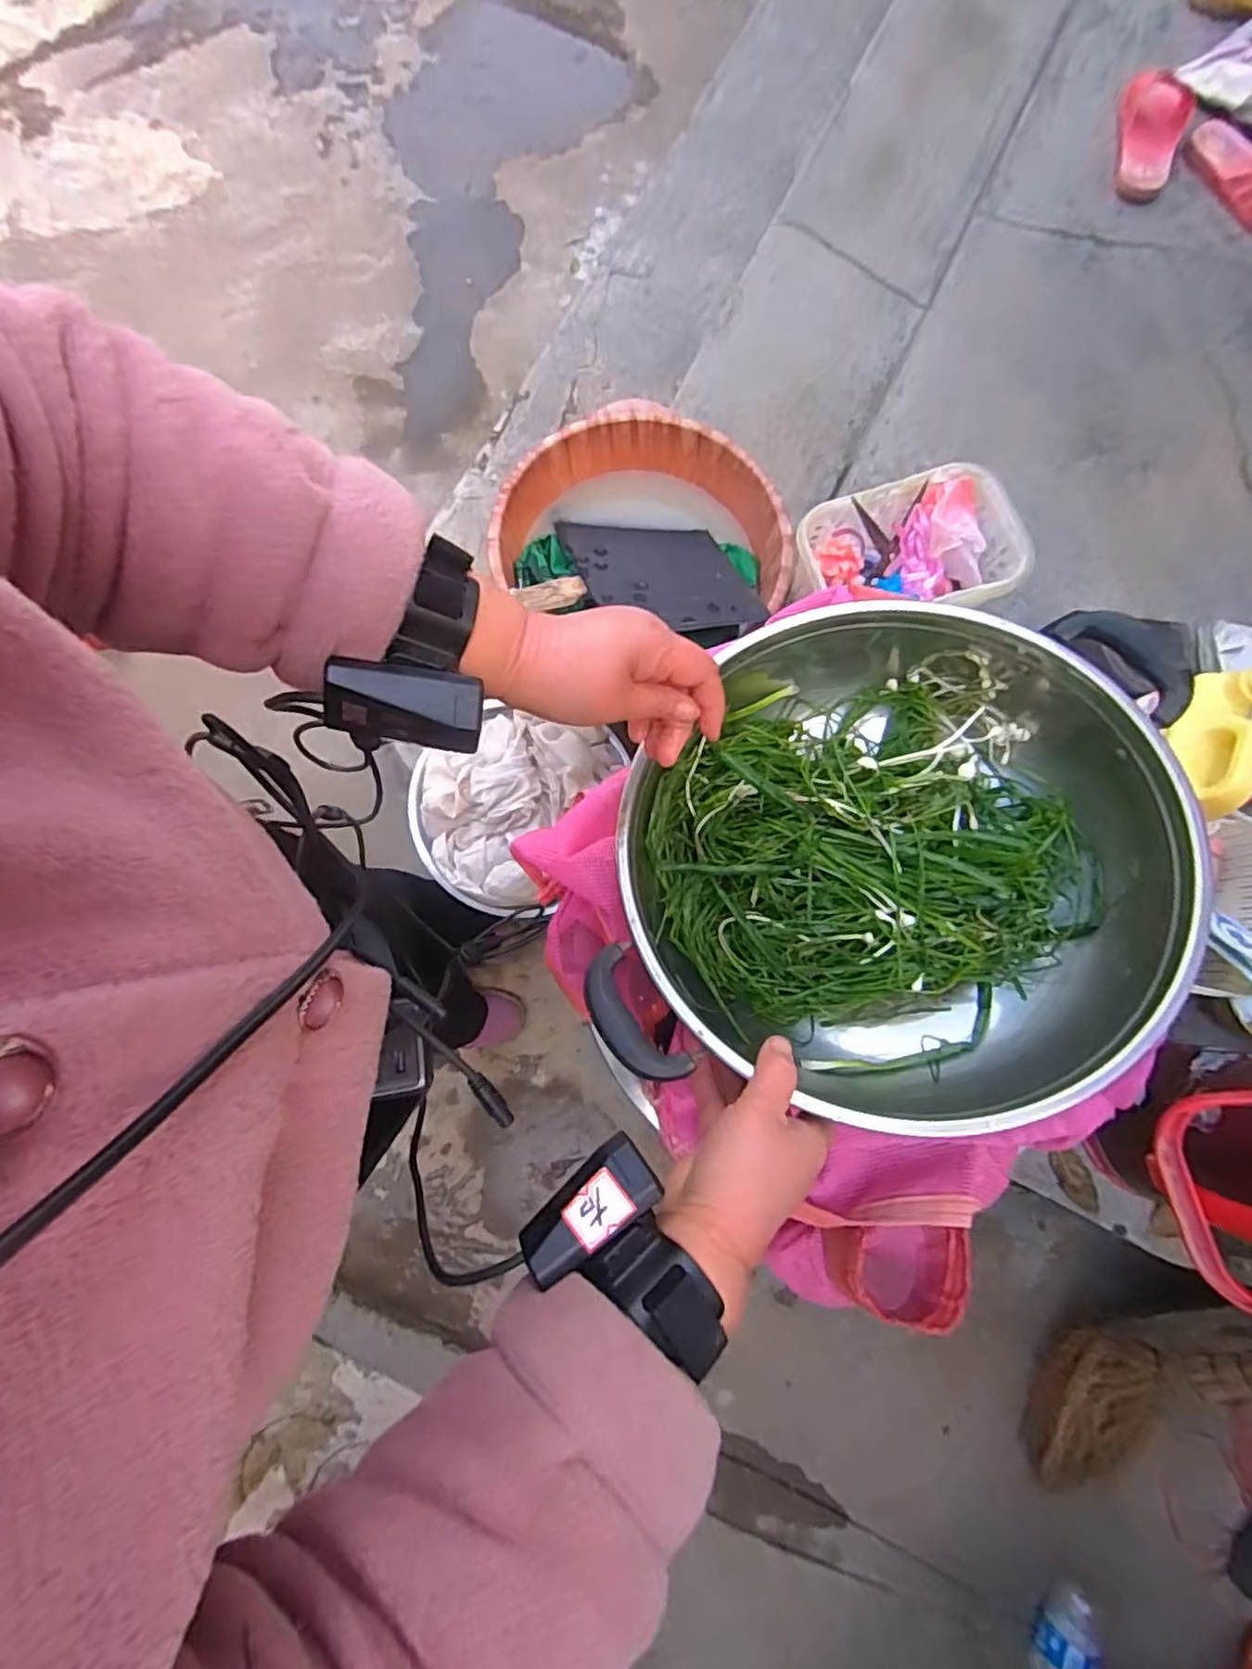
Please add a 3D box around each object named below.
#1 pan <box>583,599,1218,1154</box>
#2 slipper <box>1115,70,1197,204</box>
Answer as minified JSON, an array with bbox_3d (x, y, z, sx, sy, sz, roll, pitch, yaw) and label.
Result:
[{"bbox_3d":[0.171,0.010,0.448,0.336,0.134,0.323,12,80,1],"label":"pan"},{"bbox_3d":[0.760,-1.011,0.986,0.095,0.044,0.208,15,80,5],"label":"slipper"}]

